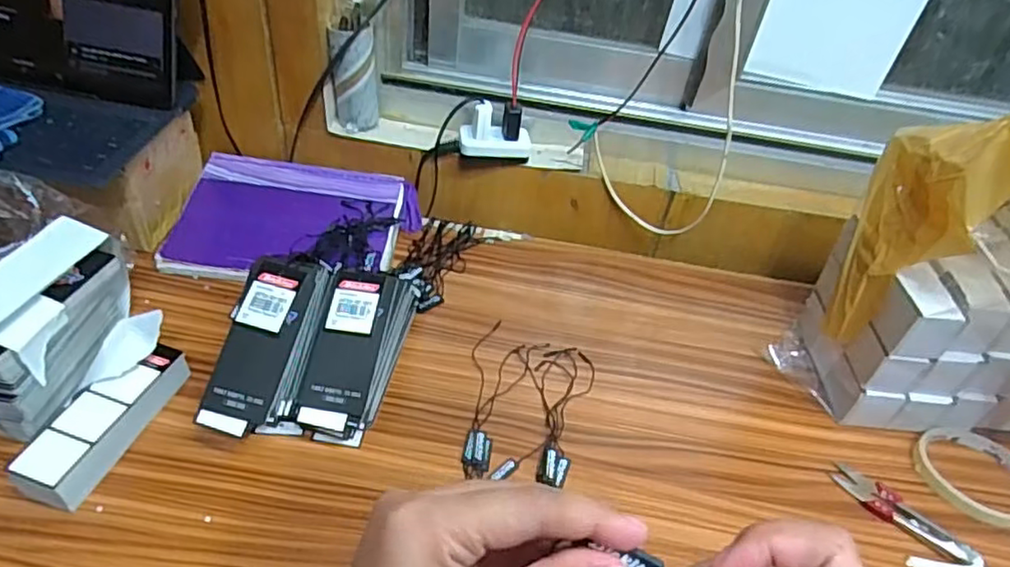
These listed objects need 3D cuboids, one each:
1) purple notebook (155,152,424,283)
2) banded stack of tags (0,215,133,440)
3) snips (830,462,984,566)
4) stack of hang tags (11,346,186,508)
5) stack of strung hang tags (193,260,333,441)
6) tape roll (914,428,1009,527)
[{"bbox_3d":[-0.203,-0.063,0.635,0.222,0.017,0.154,5,54,-3],"label":"purple notebook"},{"bbox_3d":[-0.325,0.032,0.455,0.048,0.105,0.139,11,42,3],"label":"banded stack of tags"},{"bbox_3d":[0.290,0.175,0.471,0.043,0.008,0.102,-21,50,-28],"label":"snips"},{"bbox_3d":[-0.276,0.095,0.446,0.041,0.040,0.123,17,43,10],"label":"stack of hang tags"},{"bbox_3d":[-0.171,0.047,0.476,0.061,0.041,0.131,12,74,5],"label":"stack of strung hang tags"},{"bbox_3d":[0.370,0.150,0.502,0.083,0.013,0.080,4,42,-4],"label":"tape roll"}]

